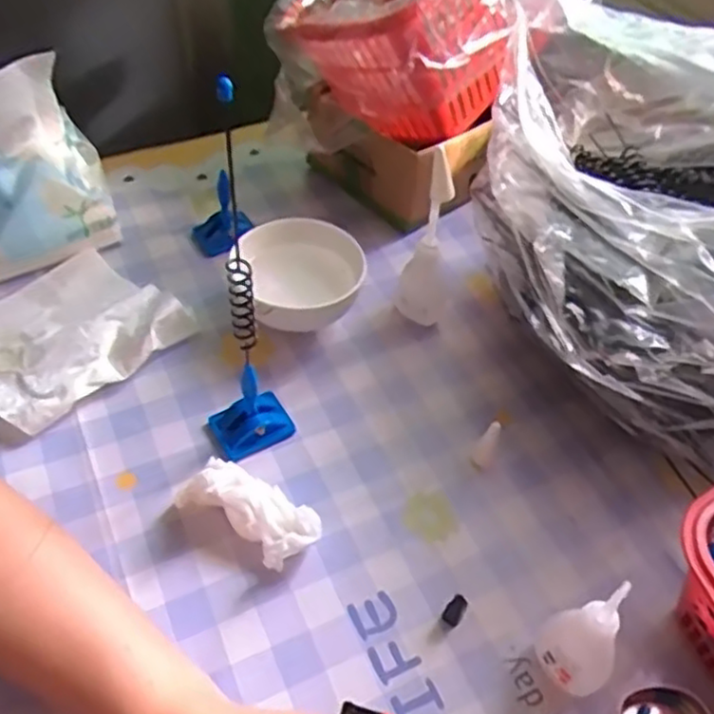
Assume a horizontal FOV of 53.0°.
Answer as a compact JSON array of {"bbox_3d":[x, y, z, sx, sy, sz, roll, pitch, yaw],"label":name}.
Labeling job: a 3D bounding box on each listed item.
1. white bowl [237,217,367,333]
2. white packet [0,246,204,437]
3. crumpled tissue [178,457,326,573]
[{"bbox_3d":[-0.036,-0.050,0.487,0.076,0.055,0.077,1,49,-1],"label":"white bowl"},{"bbox_3d":[-0.192,-0.019,0.458,0.116,0.025,0.125,34,56,24],"label":"white packet"},{"bbox_3d":[-0.058,0.080,0.386,0.080,0.040,0.035,30,54,22],"label":"crumpled tissue"}]

